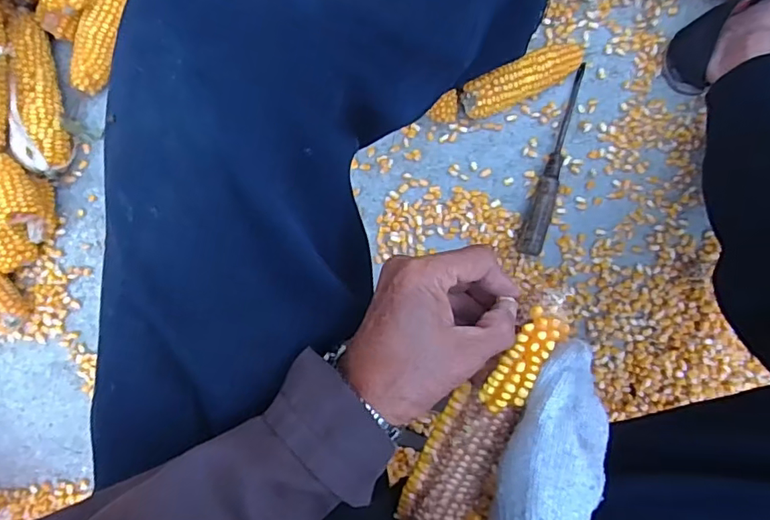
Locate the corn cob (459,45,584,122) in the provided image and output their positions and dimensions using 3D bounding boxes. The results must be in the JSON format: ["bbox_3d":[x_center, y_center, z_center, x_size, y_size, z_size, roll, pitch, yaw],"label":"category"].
[{"bbox_3d":[0.153,-0.203,0.606,0.141,0.035,0.041,-26,88,1],"label":"corn cob"}]

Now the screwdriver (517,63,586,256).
[{"bbox_3d":[0.193,-0.113,0.605,0.024,0.029,0.224,18,89,3],"label":"screwdriver"}]

